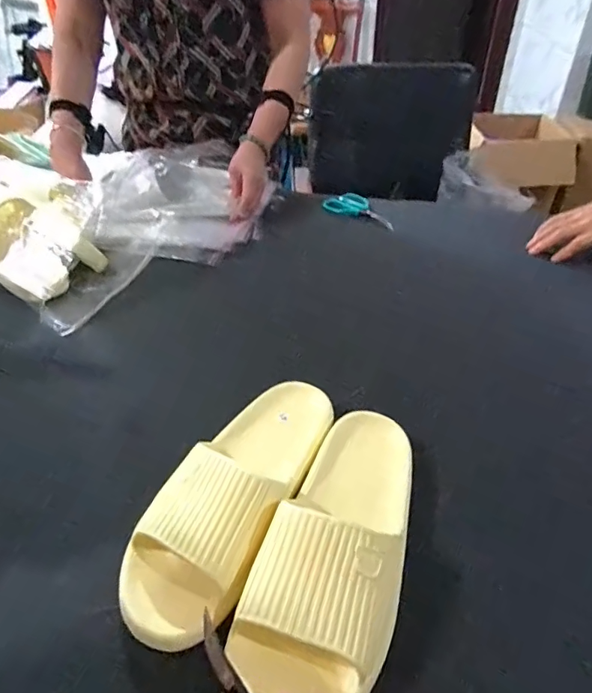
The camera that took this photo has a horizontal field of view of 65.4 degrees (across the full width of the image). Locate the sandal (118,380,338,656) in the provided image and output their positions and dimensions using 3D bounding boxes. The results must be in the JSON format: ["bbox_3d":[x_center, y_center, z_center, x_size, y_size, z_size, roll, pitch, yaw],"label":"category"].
[{"bbox_3d":[-0.050,0.112,0.402,0.098,0.056,0.255,16,43,19],"label":"sandal"}]

